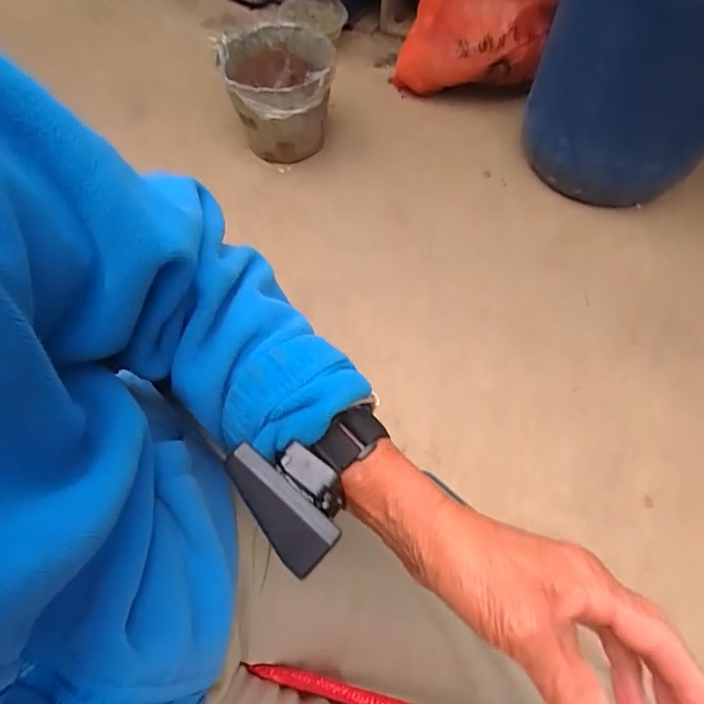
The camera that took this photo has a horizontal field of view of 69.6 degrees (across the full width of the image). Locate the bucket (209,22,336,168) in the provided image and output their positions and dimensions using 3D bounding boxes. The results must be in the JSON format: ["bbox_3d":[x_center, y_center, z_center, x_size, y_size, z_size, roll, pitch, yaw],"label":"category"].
[{"bbox_3d":[-0.152,-0.553,1.060,0.230,0.169,0.252,0,63,1],"label":"bucket"}]

